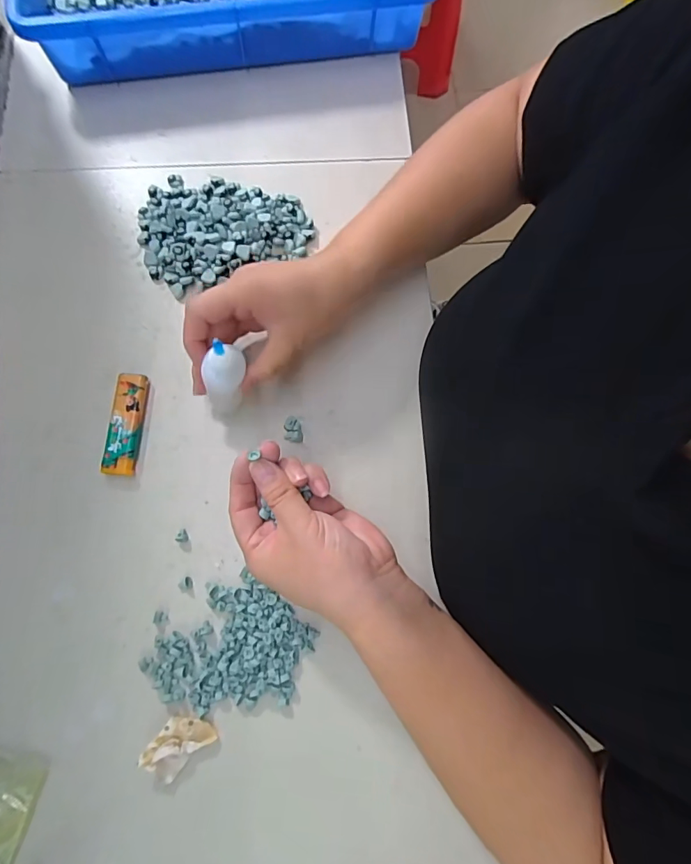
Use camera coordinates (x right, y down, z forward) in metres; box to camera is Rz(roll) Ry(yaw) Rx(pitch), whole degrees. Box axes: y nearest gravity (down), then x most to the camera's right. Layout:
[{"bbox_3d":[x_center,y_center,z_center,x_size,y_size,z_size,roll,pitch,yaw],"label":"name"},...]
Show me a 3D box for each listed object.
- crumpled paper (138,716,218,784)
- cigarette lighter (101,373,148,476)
[{"bbox_3d":[-0.111,0.208,0.295,0.029,0.009,0.040,46,72,-5],"label":"crumpled paper"},{"bbox_3d":[-0.169,-0.006,0.345,0.024,0.011,0.078,5,77,0],"label":"cigarette lighter"}]

